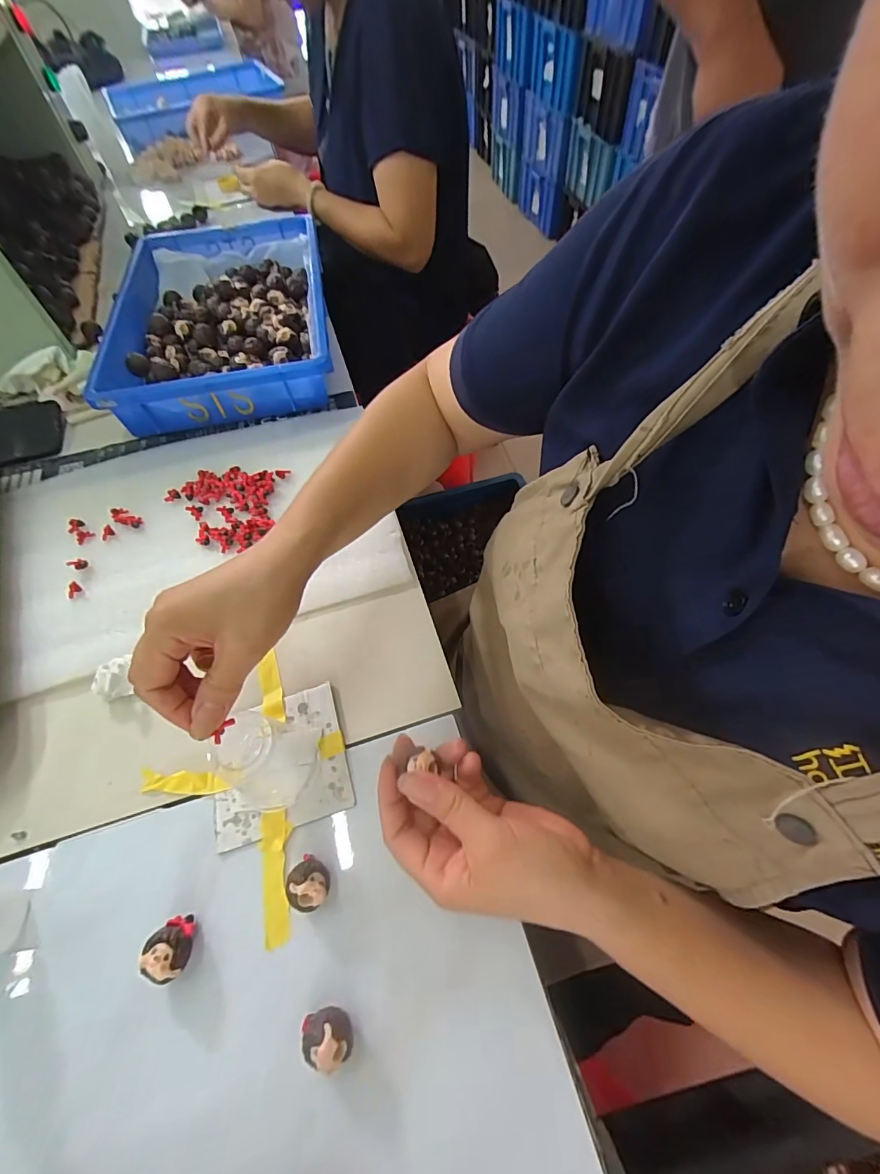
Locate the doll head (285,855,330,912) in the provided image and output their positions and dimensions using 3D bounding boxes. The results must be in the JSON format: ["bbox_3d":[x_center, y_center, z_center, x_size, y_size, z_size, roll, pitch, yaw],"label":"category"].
[{"bbox_3d":[-0.078,0.177,0.276,0.022,0.022,0.028,-9,59,-3],"label":"doll head"}]

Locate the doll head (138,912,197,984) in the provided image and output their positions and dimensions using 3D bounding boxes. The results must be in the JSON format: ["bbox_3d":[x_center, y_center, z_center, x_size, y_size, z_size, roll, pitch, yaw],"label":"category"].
[{"bbox_3d":[-0.155,0.208,0.265,0.024,0.024,0.029,-9,59,-3],"label":"doll head"}]

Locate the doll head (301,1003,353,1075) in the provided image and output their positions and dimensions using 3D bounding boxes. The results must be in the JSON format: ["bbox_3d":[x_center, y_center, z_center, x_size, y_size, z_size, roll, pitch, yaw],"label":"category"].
[{"bbox_3d":[-0.058,0.236,0.240,0.025,0.023,0.024,-1,59,2],"label":"doll head"}]

